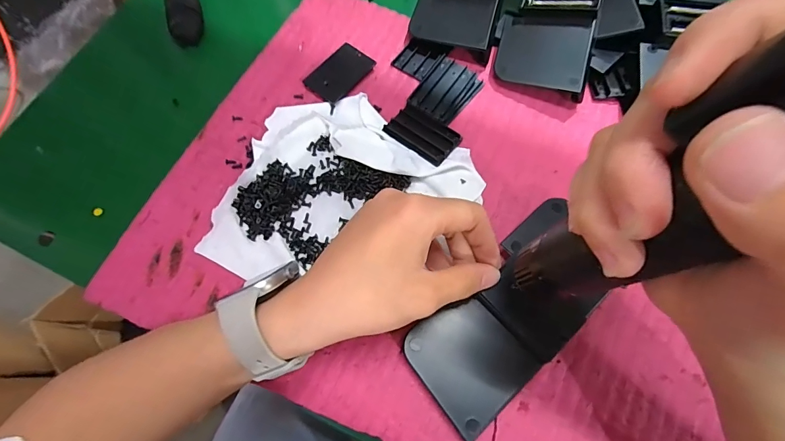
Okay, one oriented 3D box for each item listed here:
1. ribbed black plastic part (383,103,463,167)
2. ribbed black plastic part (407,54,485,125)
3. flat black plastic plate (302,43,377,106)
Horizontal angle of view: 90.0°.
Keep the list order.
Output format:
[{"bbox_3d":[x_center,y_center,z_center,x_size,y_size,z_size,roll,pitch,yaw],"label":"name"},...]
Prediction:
[{"bbox_3d":[0.024,-0.069,0.312,0.054,0.005,0.036,37,76,12],"label":"ribbed black plastic part"},{"bbox_3d":[0.044,-0.107,0.323,0.042,0.007,0.054,34,75,11],"label":"ribbed black plastic part"},{"bbox_3d":[-0.045,-0.126,0.335,0.035,0.006,0.055,37,76,12],"label":"flat black plastic plate"}]

